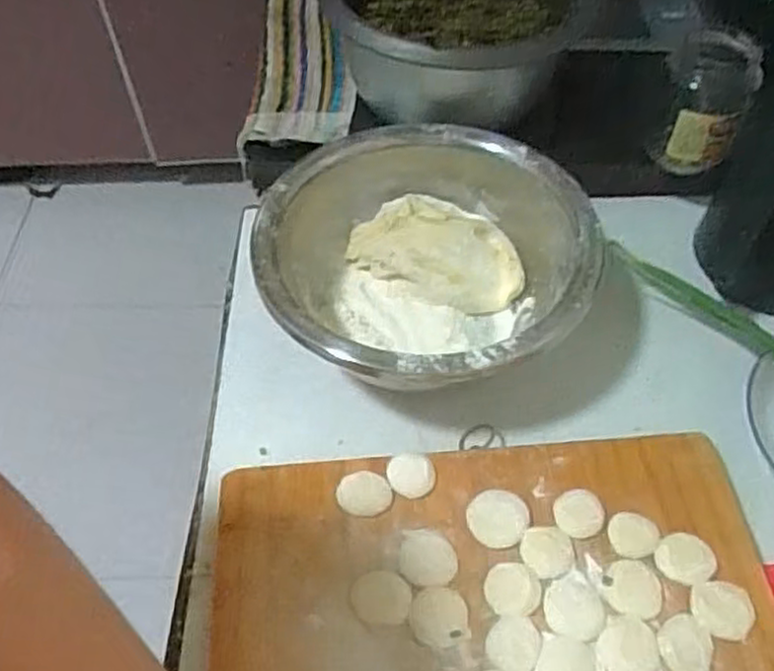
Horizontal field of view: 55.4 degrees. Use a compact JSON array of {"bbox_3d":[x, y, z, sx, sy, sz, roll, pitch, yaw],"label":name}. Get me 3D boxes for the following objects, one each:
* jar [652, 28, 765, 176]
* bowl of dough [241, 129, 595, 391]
[{"bbox_3d":[0.283,-0.201,0.658,0.066,0.116,0.066,-2,53,3],"label":"jar"},{"bbox_3d":[0.032,-0.052,0.624,0.257,0.106,0.258,-2,53,3],"label":"bowl of dough"}]

